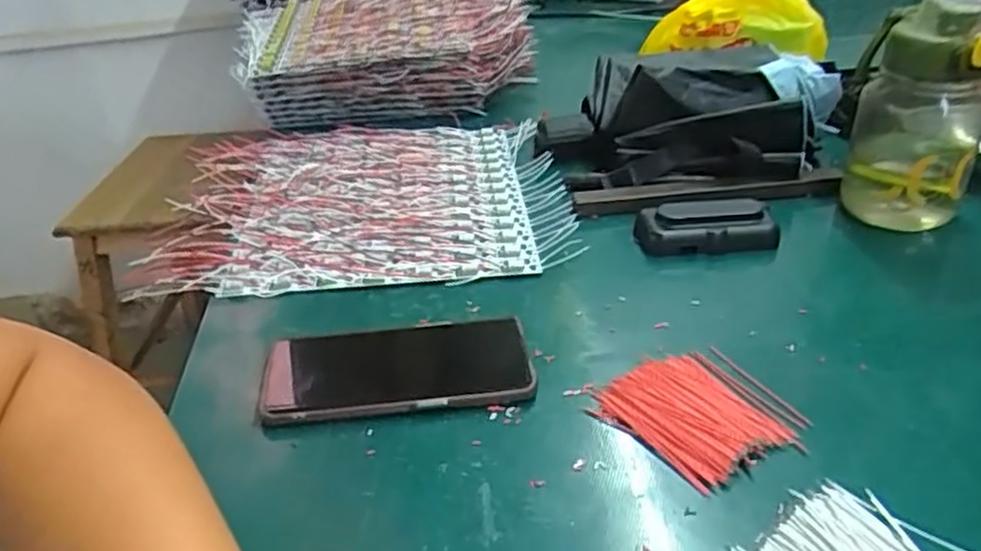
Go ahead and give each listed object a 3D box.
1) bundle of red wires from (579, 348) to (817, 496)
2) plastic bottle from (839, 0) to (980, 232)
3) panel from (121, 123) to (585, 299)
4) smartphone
[{"bbox_3d":[0.120,0.077,0.416,0.090,0.012,0.094,-23,40,-29],"label":"bundle of red wires"},{"bbox_3d":[0.334,-0.130,0.560,0.092,0.178,0.106,15,40,26],"label":"plastic bottle"},{"bbox_3d":[-0.114,-0.074,0.652,0.345,0.022,0.285,-4,35,-5],"label":"panel"},{"bbox_3d":[-0.060,0.057,0.456,0.164,0.009,0.077,-3,35,-4],"label":"smartphone"}]

